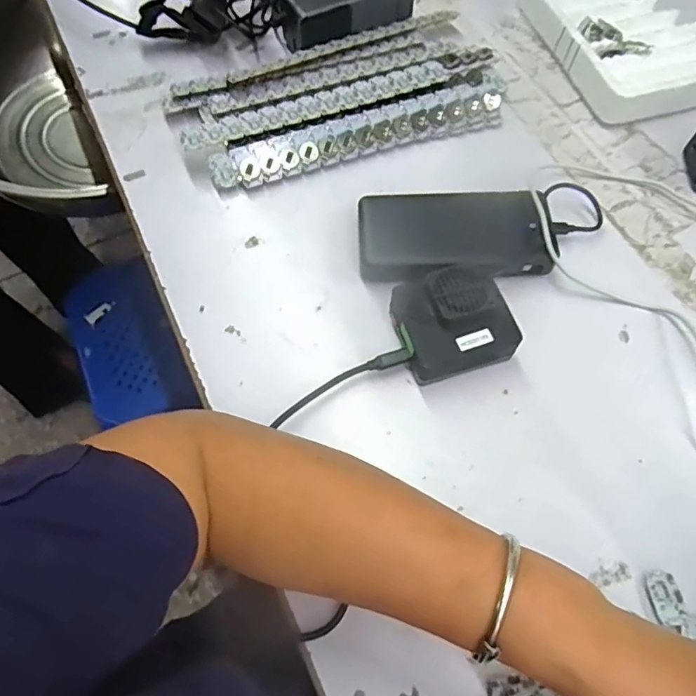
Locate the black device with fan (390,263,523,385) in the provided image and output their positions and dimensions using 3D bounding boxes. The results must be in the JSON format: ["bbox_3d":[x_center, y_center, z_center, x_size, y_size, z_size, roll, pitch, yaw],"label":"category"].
[{"bbox_3d":[0.076,-0.019,0.393,0.075,0.047,0.074,-18,65,-7],"label":"black device with fan"}]

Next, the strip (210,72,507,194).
[{"bbox_3d":[0.018,-0.198,0.492,0.286,0.023,0.040,-19,65,-8],"label":"strip"}]

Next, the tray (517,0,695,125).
[{"bbox_3d":[0.286,-0.315,0.539,0.154,0.035,0.215,-15,64,-6],"label":"tray"}]

